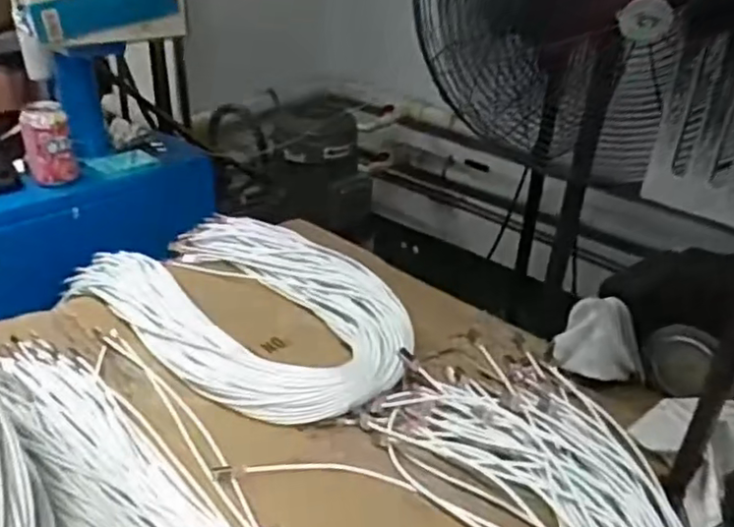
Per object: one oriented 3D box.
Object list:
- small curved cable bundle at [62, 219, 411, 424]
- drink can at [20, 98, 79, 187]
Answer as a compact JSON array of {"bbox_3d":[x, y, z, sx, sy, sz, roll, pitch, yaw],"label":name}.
[{"bbox_3d":[-0.134,0.038,0.724,0.404,0.042,0.246,27,36,36],"label":"small curved cable bundle"},{"bbox_3d":[-0.468,-0.181,0.936,0.065,0.103,0.055,-8,31,-21],"label":"drink can"}]

